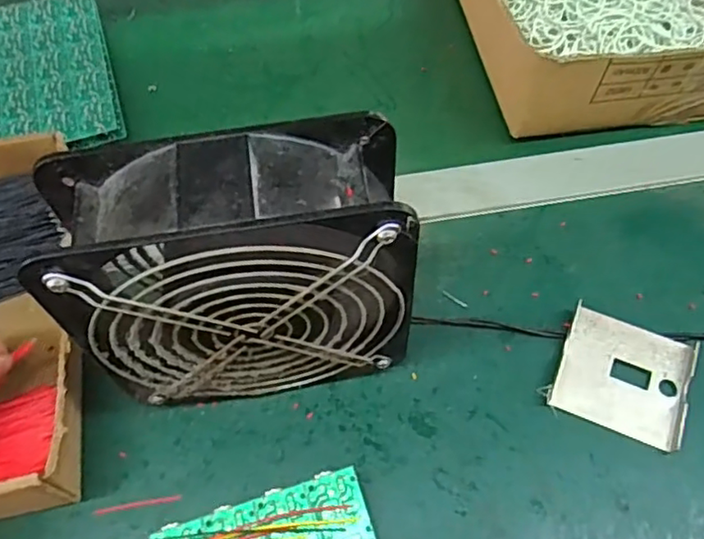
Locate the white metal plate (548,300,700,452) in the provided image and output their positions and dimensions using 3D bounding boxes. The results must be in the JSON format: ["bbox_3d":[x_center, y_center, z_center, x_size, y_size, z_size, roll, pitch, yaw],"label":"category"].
[{"bbox_3d":[0.151,0.059,0.342,0.069,0.010,0.065,18,60,13],"label":"white metal plate"}]

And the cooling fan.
[{"bbox_3d":[-0.048,0.008,0.296,0.144,0.152,0.058,-7,58,-2],"label":"cooling fan"}]

